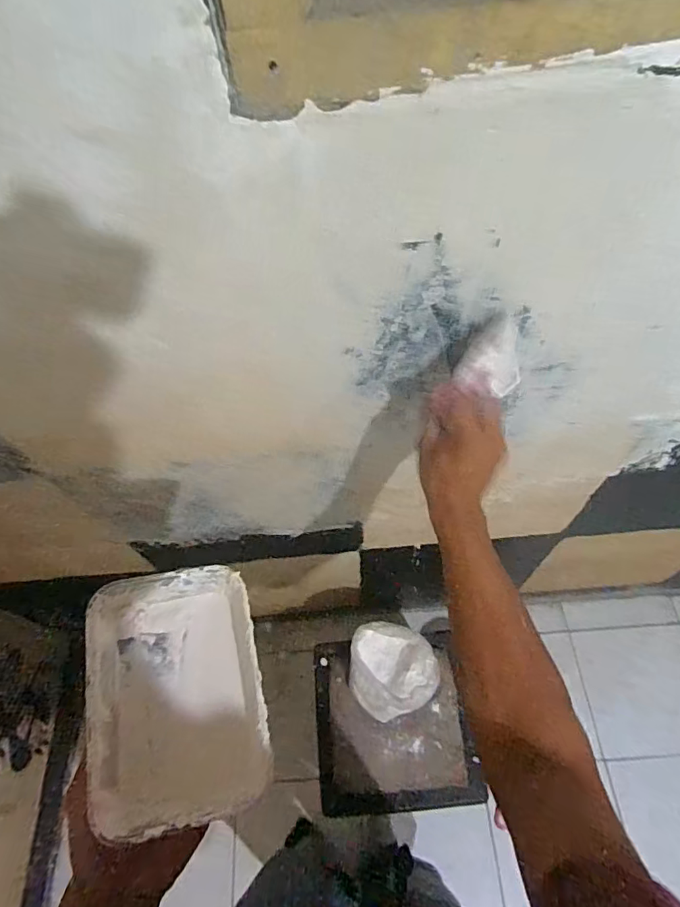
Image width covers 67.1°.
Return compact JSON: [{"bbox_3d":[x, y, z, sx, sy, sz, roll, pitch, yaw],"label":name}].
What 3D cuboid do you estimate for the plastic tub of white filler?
[{"bbox_3d":[-0.123,0.180,0.390,0.120,0.057,0.170,-6,63,-15],"label":"plastic tub of white filler"}]

